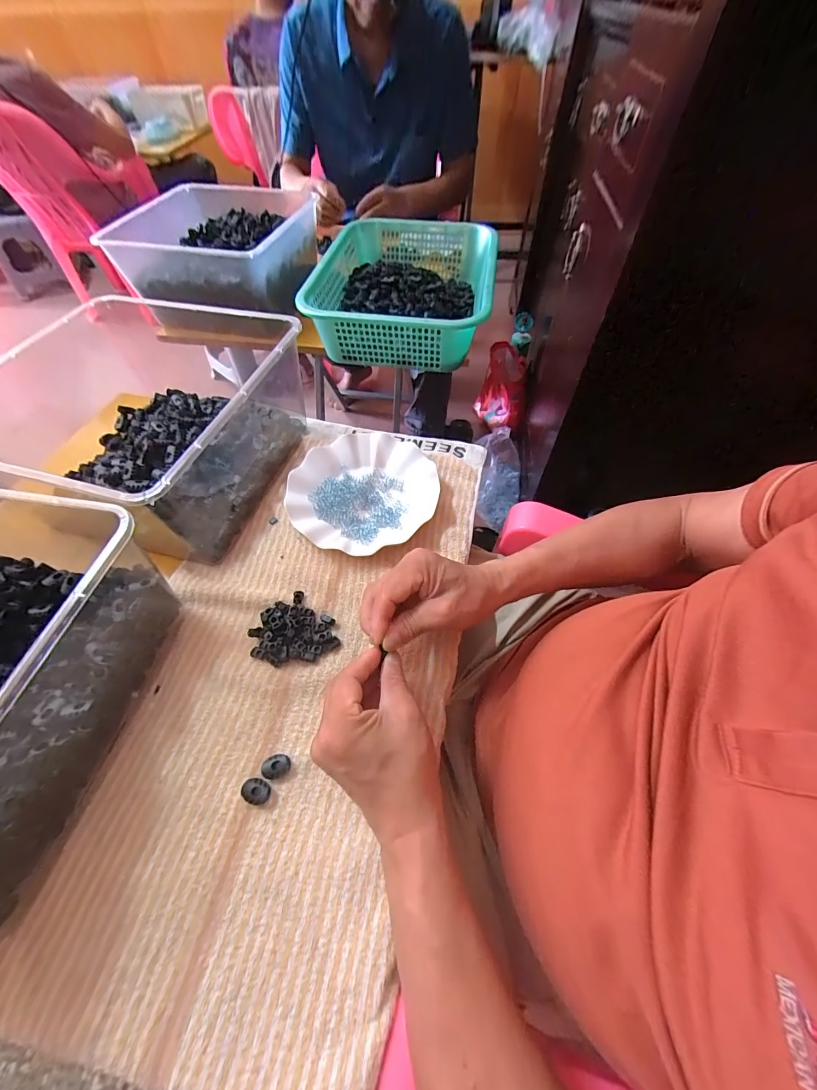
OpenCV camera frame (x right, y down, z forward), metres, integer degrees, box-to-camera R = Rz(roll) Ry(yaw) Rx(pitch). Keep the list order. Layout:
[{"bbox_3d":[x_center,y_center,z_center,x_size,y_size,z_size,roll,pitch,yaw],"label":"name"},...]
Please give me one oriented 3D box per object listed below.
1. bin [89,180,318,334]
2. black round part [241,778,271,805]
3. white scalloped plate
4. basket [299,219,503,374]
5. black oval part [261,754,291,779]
[{"bbox_3d":[-0.350,-0.552,0.706,0.294,0.118,0.289,7,57,5],"label":"bin"},{"bbox_3d":[-0.124,0.201,0.307,0.021,0.009,0.017,4,56,3],"label":"black round part"},{"bbox_3d":[-0.055,-0.067,0.473,0.179,0.026,0.182,0,56,0],"label":"white scalloped plate"},{"bbox_3d":[-0.004,-0.469,0.694,0.296,0.098,0.397,6,57,5],"label":"basket"},{"bbox_3d":[-0.111,0.186,0.316,0.022,0.009,0.017,-15,57,-9],"label":"black oval part"}]

